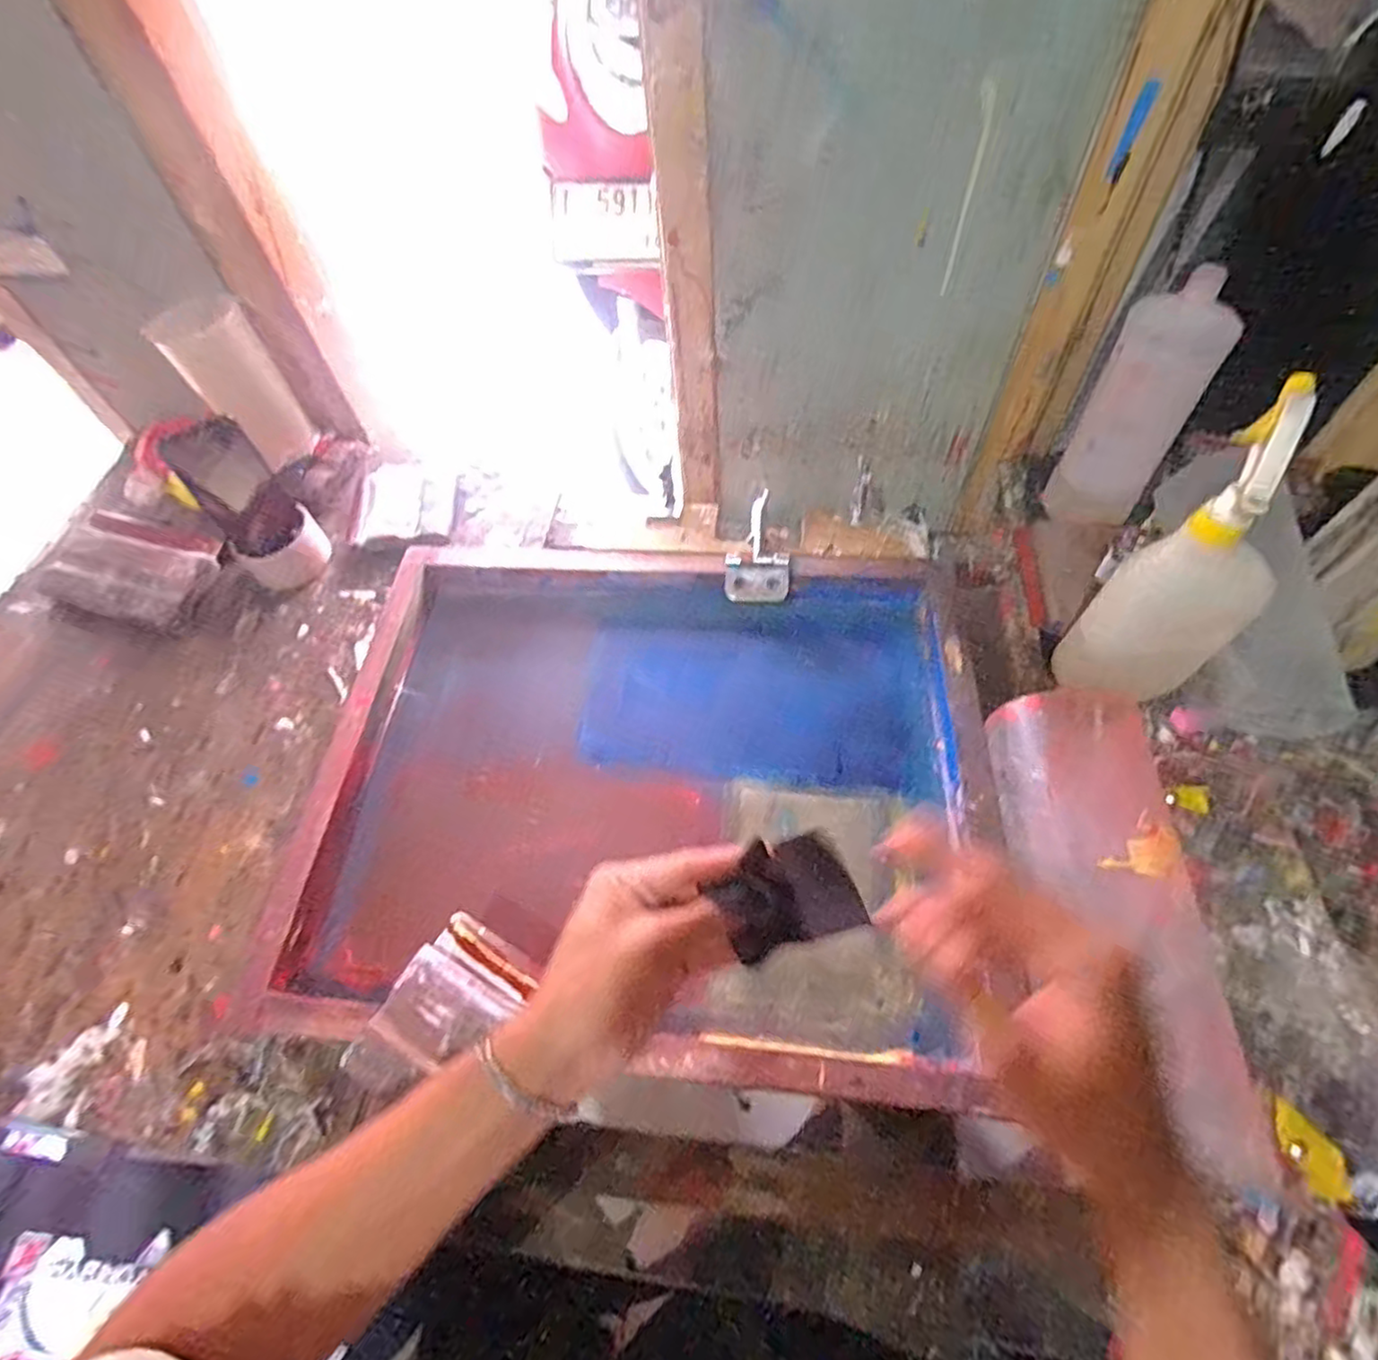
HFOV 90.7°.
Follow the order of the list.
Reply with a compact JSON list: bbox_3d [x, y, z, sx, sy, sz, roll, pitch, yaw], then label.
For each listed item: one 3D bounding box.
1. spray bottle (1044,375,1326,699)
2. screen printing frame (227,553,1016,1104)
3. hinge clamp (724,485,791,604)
[{"bbox_3d":[0.359,-0.065,0.494,0.097,0.253,0.091,-35,62,-17],"label":"spray bottle"},{"bbox_3d":[-0.039,0.076,0.584,0.551,0.045,0.450,3,57,6],"label":"screen printing frame"},{"bbox_3d":[0.068,-0.126,0.672,0.064,0.041,0.112,1,57,5],"label":"hinge clamp"}]

